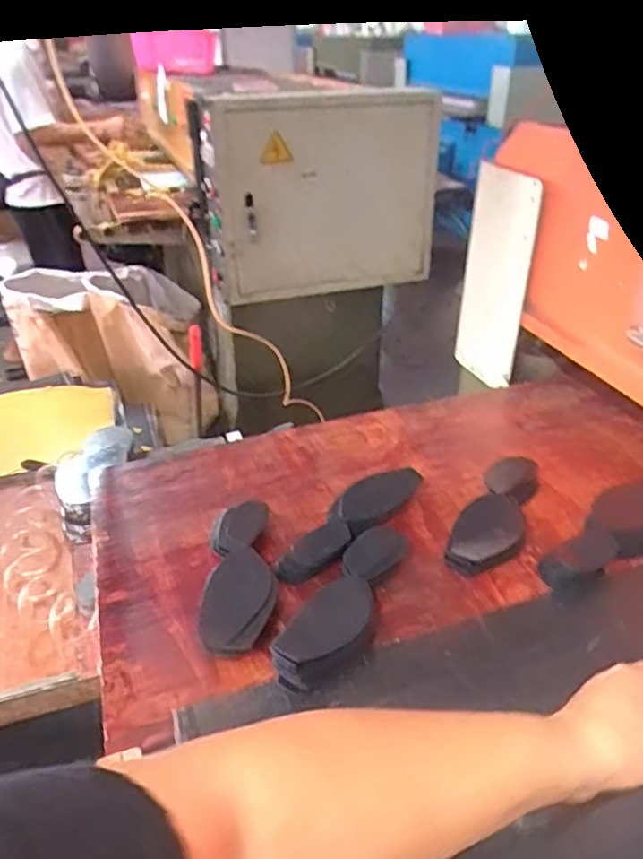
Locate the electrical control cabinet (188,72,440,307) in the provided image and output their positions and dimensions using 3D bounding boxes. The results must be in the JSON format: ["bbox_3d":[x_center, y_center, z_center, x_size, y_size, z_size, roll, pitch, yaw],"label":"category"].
[{"bbox_3d":[-0.002,-0.628,1.694,0.586,0.524,0.200,-13,34,-20],"label":"electrical control cabinet"}]

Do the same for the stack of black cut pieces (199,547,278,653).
[{"bbox_3d":[-0.081,0.166,0.623,0.073,0.026,0.125,-2,32,-3],"label":"stack of black cut pieces"}]

